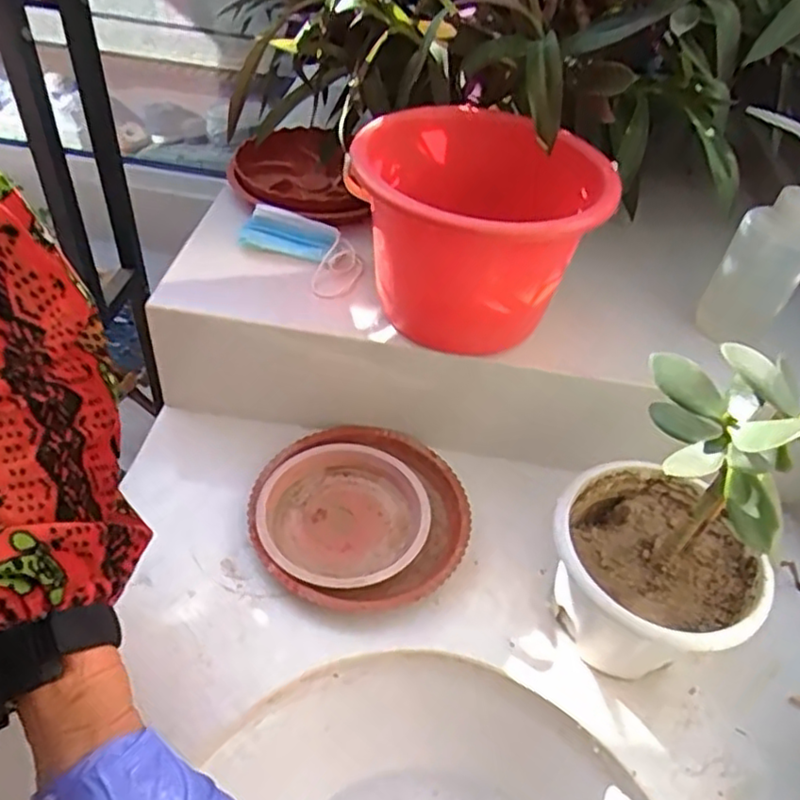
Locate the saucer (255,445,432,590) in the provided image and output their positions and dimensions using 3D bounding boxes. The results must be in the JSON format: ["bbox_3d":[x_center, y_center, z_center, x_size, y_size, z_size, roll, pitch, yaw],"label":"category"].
[{"bbox_3d":[-0.045,0.091,0.545,0.132,0.016,0.123,4,46,-4],"label":"saucer"}]

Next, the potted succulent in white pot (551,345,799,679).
[{"bbox_3d":[0.173,0.084,0.434,0.122,0.242,0.129,4,46,-4],"label":"potted succulent in white pot"}]

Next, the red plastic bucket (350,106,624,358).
[{"bbox_3d":[0.058,-0.131,0.542,0.181,0.130,0.183,4,46,-4],"label":"red plastic bucket"}]

